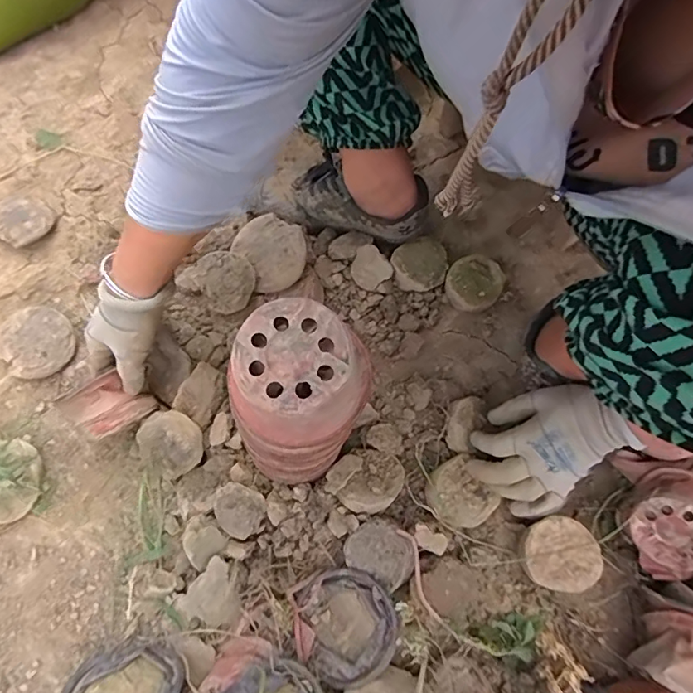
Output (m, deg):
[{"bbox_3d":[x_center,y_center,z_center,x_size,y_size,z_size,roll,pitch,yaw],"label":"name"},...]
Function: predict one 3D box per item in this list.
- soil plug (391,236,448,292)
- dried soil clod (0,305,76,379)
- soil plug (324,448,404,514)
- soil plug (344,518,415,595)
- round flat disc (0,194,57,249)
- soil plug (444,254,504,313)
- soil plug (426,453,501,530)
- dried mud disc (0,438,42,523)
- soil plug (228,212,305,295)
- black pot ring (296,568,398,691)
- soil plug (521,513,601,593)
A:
[{"bbox_3d":[0.092,-0.102,0.611,0.066,0.029,0.066,0,70,0],"label":"soil plug"},{"bbox_3d":[-0.363,-0.005,0.574,0.078,0.030,0.077,-40,75,-13],"label":"dried soil clod"},{"bbox_3d":[0.021,0.140,0.515,0.067,0.041,0.069,0,70,0],"label":"soil plug"},{"bbox_3d":[0.035,0.209,0.495,0.066,0.031,0.055,28,72,10],"label":"soil plug"},{"bbox_3d":[-0.428,-0.168,0.636,0.088,0.026,0.071,41,75,13],"label":"round flat disc"},{"bbox_3d":[0.161,-0.078,0.615,0.069,0.035,0.064,0,70,0],"label":"soil plug"},{"bbox_3d":[0.117,0.157,0.513,0.060,0.032,0.067,-30,73,-11],"label":"soil plug"},{"bbox_3d":[-0.362,0.141,0.514,0.065,0.038,0.082,-2,70,-1],"label":"dried mud disc"},{"bbox_3d":[-0.088,-0.113,0.581,0.077,0.027,0.083,-31,73,-11],"label":"soil plug"},{"bbox_3d":[0.003,0.263,0.458,0.085,0.014,0.096,-14,71,-5],"label":"black pot ring"},{"bbox_3d":[0.214,0.212,0.495,0.073,0.036,0.068,0,70,0],"label":"soil plug"}]

